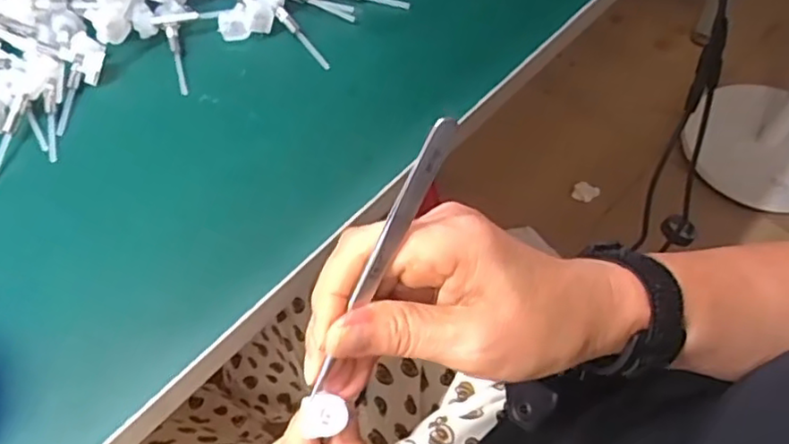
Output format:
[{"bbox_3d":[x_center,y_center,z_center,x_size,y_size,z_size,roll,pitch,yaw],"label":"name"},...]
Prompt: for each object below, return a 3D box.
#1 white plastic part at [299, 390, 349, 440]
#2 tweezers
[{"bbox_3d":[-0.029,0.080,0.271,0.020,0.004,0.017,0,62,-3],"label":"white plastic part"},{"bbox_3d":[-0.007,0.018,0.248,0.008,0.126,0.006,31,22,12],"label":"tweezers"}]

